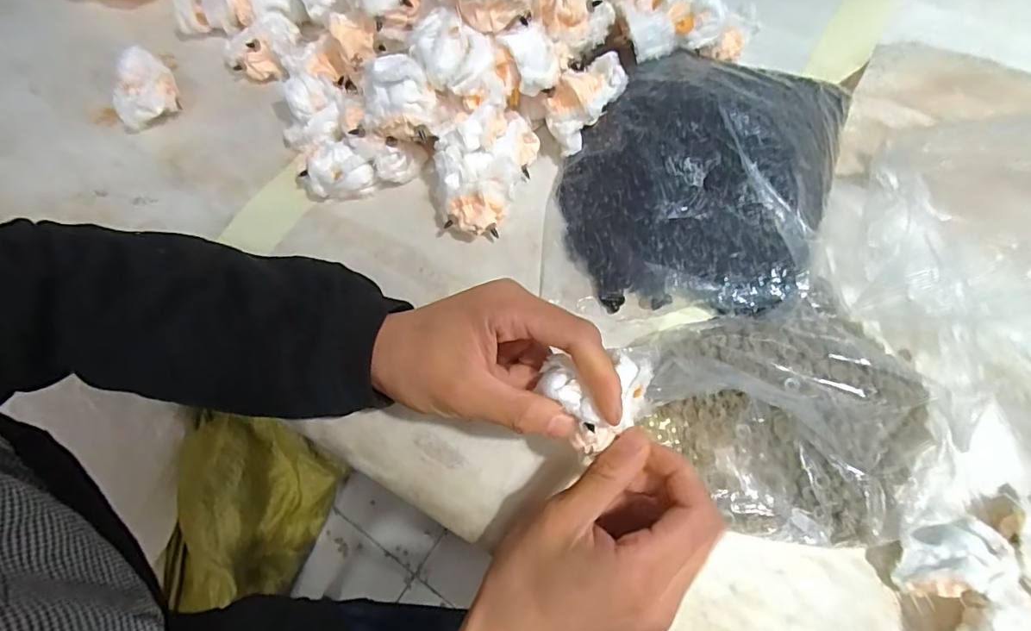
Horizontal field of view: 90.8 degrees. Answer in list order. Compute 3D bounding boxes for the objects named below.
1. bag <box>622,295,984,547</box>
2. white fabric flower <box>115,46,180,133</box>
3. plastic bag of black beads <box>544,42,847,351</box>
[{"bbox_3d":[0.164,0.062,0.302,0.173,0.035,0.139,-11,69,-2],"label":"bag"},{"bbox_3d":[-0.292,-0.179,0.404,0.042,0.035,0.049,-1,69,2],"label":"white fabric flower"},{"bbox_3d":[0.128,-0.097,0.362,0.182,0.045,0.228,19,71,9],"label":"plastic bag of black beads"}]

